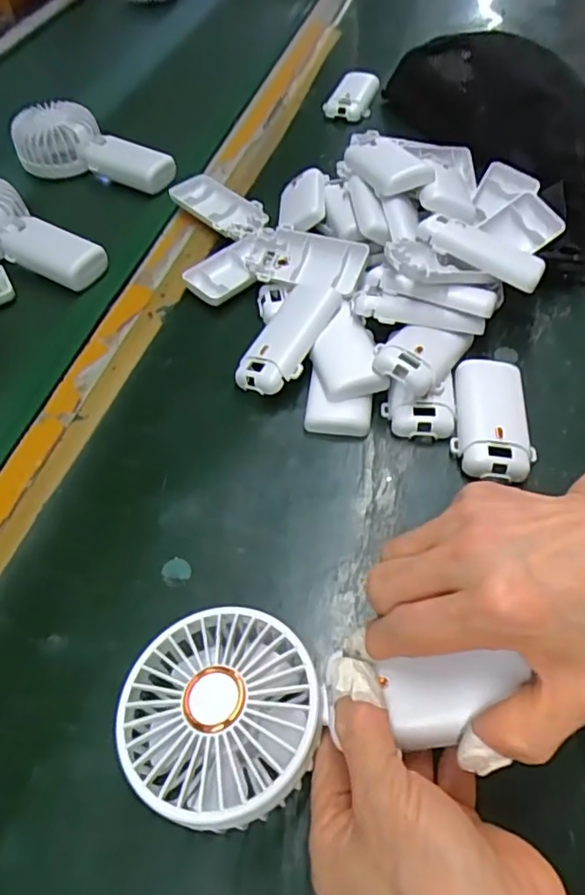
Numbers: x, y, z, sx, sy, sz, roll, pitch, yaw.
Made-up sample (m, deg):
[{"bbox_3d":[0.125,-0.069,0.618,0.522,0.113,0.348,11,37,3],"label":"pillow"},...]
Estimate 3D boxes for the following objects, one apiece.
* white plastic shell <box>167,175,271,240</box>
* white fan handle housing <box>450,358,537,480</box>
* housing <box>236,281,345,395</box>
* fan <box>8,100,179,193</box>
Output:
[{"bbox_3d":[-0.065,-0.218,0.520,0.047,0.013,0.104,-39,62,-23],"label":"white plastic shell"},{"bbox_3d":[0.132,-0.021,0.375,0.048,0.018,0.097,8,55,8],"label":"white fan handle housing"},{"bbox_3d":[-0.003,-0.078,0.411,0.049,0.035,0.094,22,58,17],"label":"housing"},{"bbox_3d":[-0.202,-0.314,0.600,0.181,0.043,0.079,16,57,13],"label":"fan"}]

